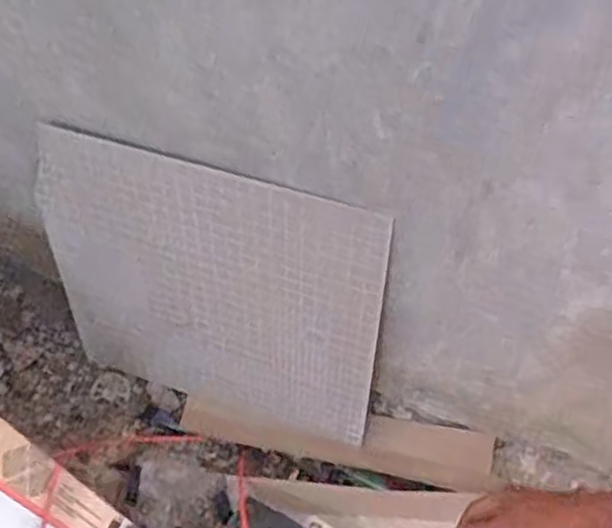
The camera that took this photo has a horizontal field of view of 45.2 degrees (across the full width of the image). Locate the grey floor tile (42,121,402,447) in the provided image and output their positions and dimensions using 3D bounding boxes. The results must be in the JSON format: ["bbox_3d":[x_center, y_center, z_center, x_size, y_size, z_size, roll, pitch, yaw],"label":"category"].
[{"bbox_3d":[-0.167,0.055,1.222,0.586,0.556,0.018,15,46,15],"label":"grey floor tile"}]

